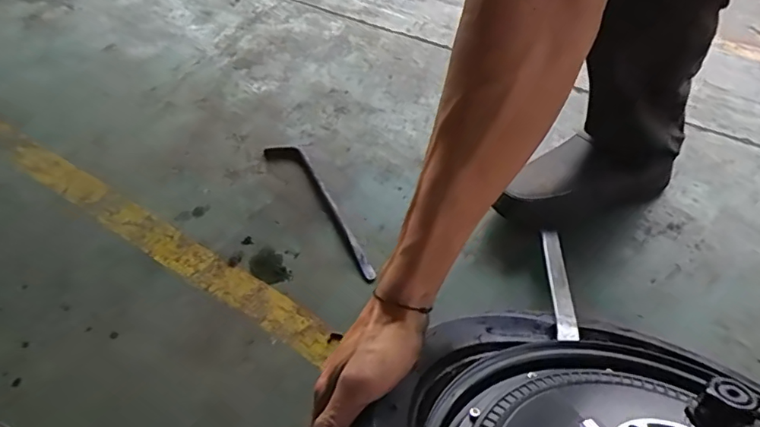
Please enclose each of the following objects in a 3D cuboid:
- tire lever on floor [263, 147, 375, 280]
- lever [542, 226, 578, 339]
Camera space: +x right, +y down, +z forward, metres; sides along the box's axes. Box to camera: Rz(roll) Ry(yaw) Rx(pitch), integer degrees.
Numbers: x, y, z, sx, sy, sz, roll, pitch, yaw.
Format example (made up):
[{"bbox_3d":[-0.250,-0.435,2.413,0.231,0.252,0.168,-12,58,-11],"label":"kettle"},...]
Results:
[{"bbox_3d":[-0.078,-0.018,0.699,0.043,0.011,0.280,-28,53,-20],"label":"tire lever on floor"},{"bbox_3d":[0.188,0.066,0.548,0.019,0.011,0.182,5,34,8],"label":"lever"}]

